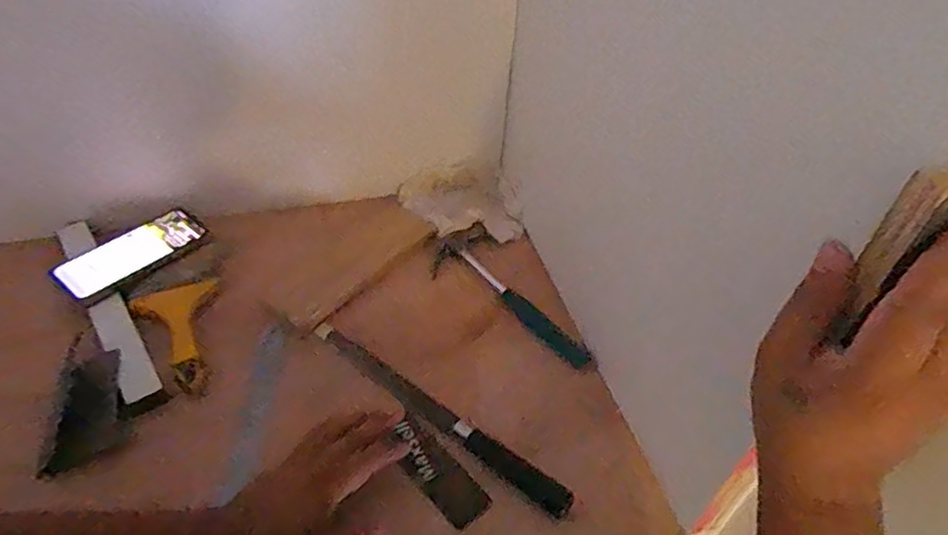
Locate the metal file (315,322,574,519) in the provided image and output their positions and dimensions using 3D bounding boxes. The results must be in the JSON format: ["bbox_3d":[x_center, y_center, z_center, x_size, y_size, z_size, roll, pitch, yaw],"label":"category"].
[{"bbox_3d":[-0.045,0.143,0.604,0.329,0.022,0.033,30,49,25],"label":"metal file"}]

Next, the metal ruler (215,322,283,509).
[{"bbox_3d":[-0.218,0.135,0.594,0.025,0.006,0.213,-1,36,-6],"label":"metal ruler"}]

